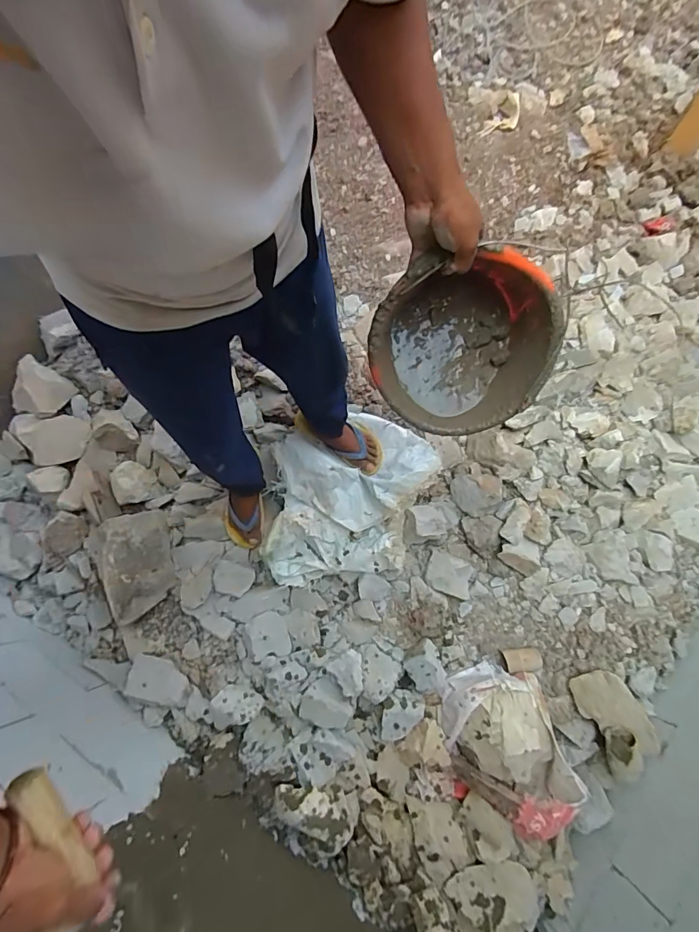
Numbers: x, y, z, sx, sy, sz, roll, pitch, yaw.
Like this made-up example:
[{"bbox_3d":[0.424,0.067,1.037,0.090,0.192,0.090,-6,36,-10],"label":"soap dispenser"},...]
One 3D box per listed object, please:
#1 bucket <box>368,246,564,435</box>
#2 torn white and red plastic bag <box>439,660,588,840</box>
[{"bbox_3d":[0.151,-0.191,0.647,0.236,0.238,0.180,25,33,-12],"label":"bucket"},{"bbox_3d":[0.391,0.699,1.086,0.275,0.135,0.381,-15,75,-4],"label":"torn white and red plastic bag"}]

